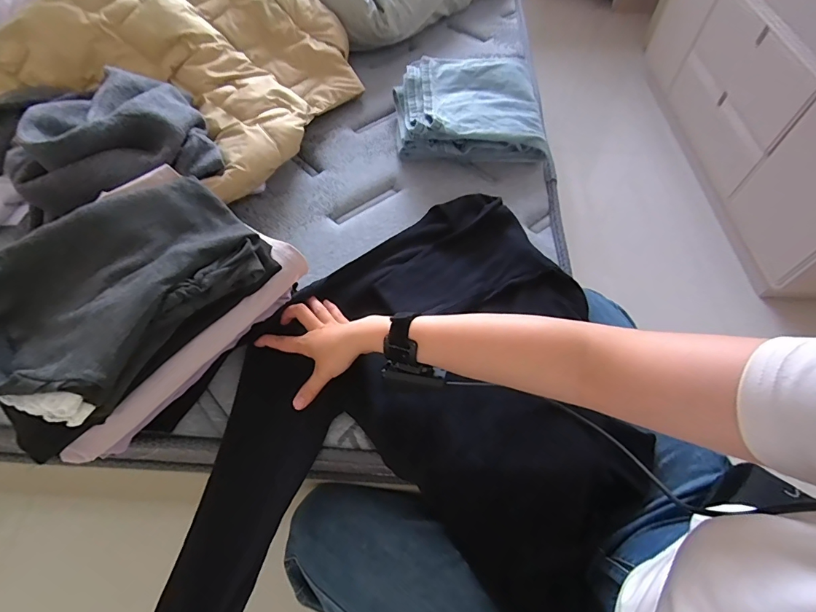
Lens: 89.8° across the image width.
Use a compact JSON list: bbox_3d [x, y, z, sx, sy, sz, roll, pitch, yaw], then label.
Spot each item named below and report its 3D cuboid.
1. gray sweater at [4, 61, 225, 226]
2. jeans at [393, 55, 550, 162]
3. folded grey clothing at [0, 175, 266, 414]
[{"bbox_3d":[-0.400,-0.230,0.550,0.232,0.080,0.216,-33,63,-18],"label":"gray sweater"},{"bbox_3d":[0.109,-0.361,0.740,0.256,0.071,0.249,-1,58,0],"label":"jeans"},{"bbox_3d":[-0.282,-0.021,0.404,0.179,0.055,0.269,37,65,21],"label":"folded grey clothing"}]

